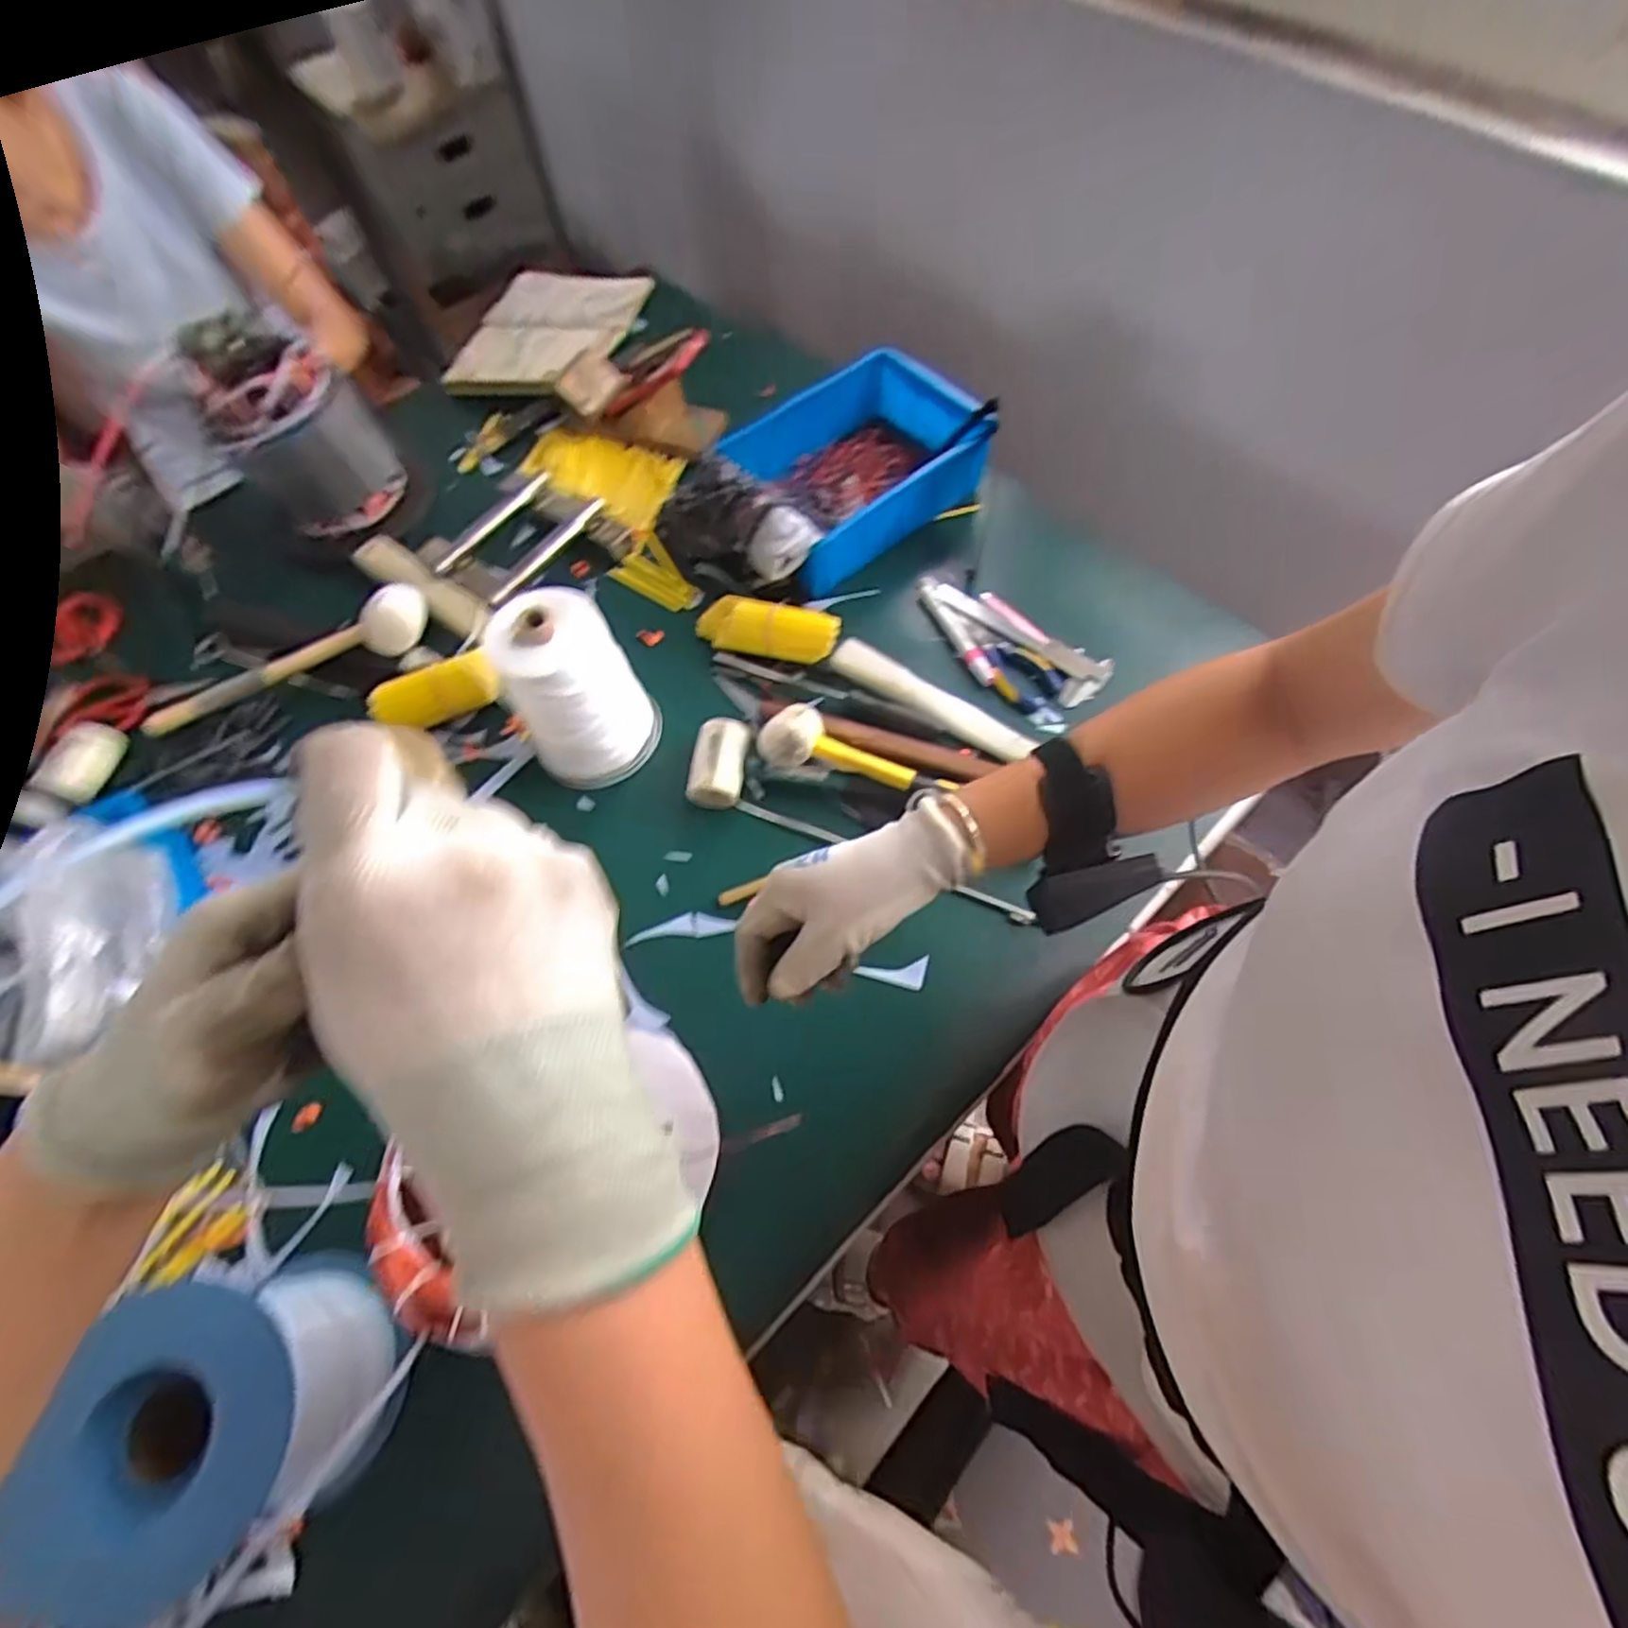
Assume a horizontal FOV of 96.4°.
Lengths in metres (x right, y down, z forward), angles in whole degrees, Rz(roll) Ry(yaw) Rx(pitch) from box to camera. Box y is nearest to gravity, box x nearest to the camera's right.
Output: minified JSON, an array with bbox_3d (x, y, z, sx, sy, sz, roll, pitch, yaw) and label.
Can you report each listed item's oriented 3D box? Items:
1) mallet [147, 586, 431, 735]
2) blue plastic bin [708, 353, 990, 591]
[{"bbox_3d":[-0.556,-0.158,0.775,0.302,0.062,0.059,-25,66,-9],"label":"mallet"},{"bbox_3d":[0.052,-0.417,0.857,0.278,0.090,0.215,-38,68,-14],"label":"blue plastic bin"}]

